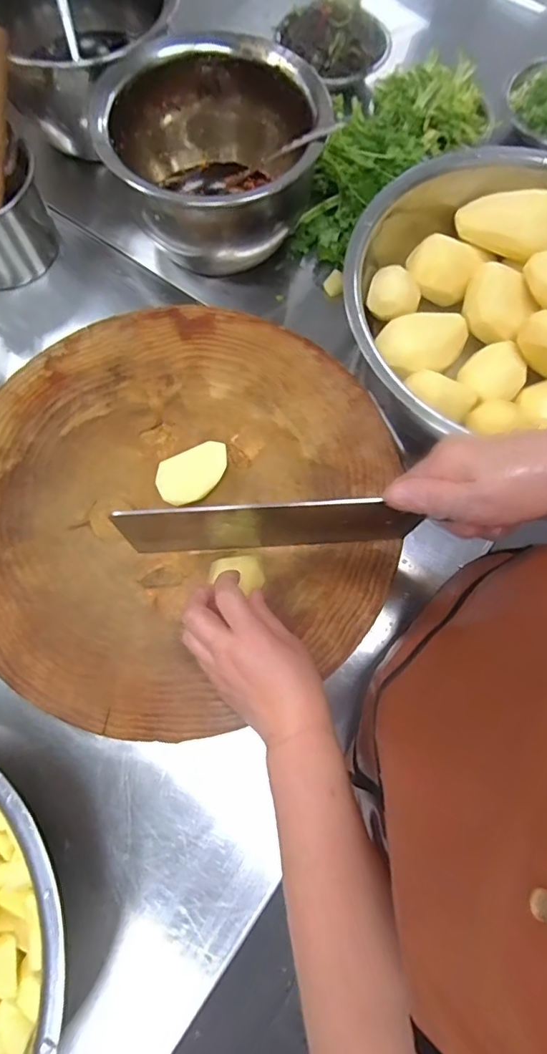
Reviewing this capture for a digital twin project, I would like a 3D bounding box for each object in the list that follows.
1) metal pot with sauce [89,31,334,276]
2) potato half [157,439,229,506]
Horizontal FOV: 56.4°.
[{"bbox_3d":[-0.072,-0.429,0.606,0.254,0.144,0.233,-22,74,-7],"label":"metal pot with sauce"},{"bbox_3d":[-0.071,-0.045,0.466,0.068,0.020,0.047,-25,75,-8],"label":"potato half"}]

